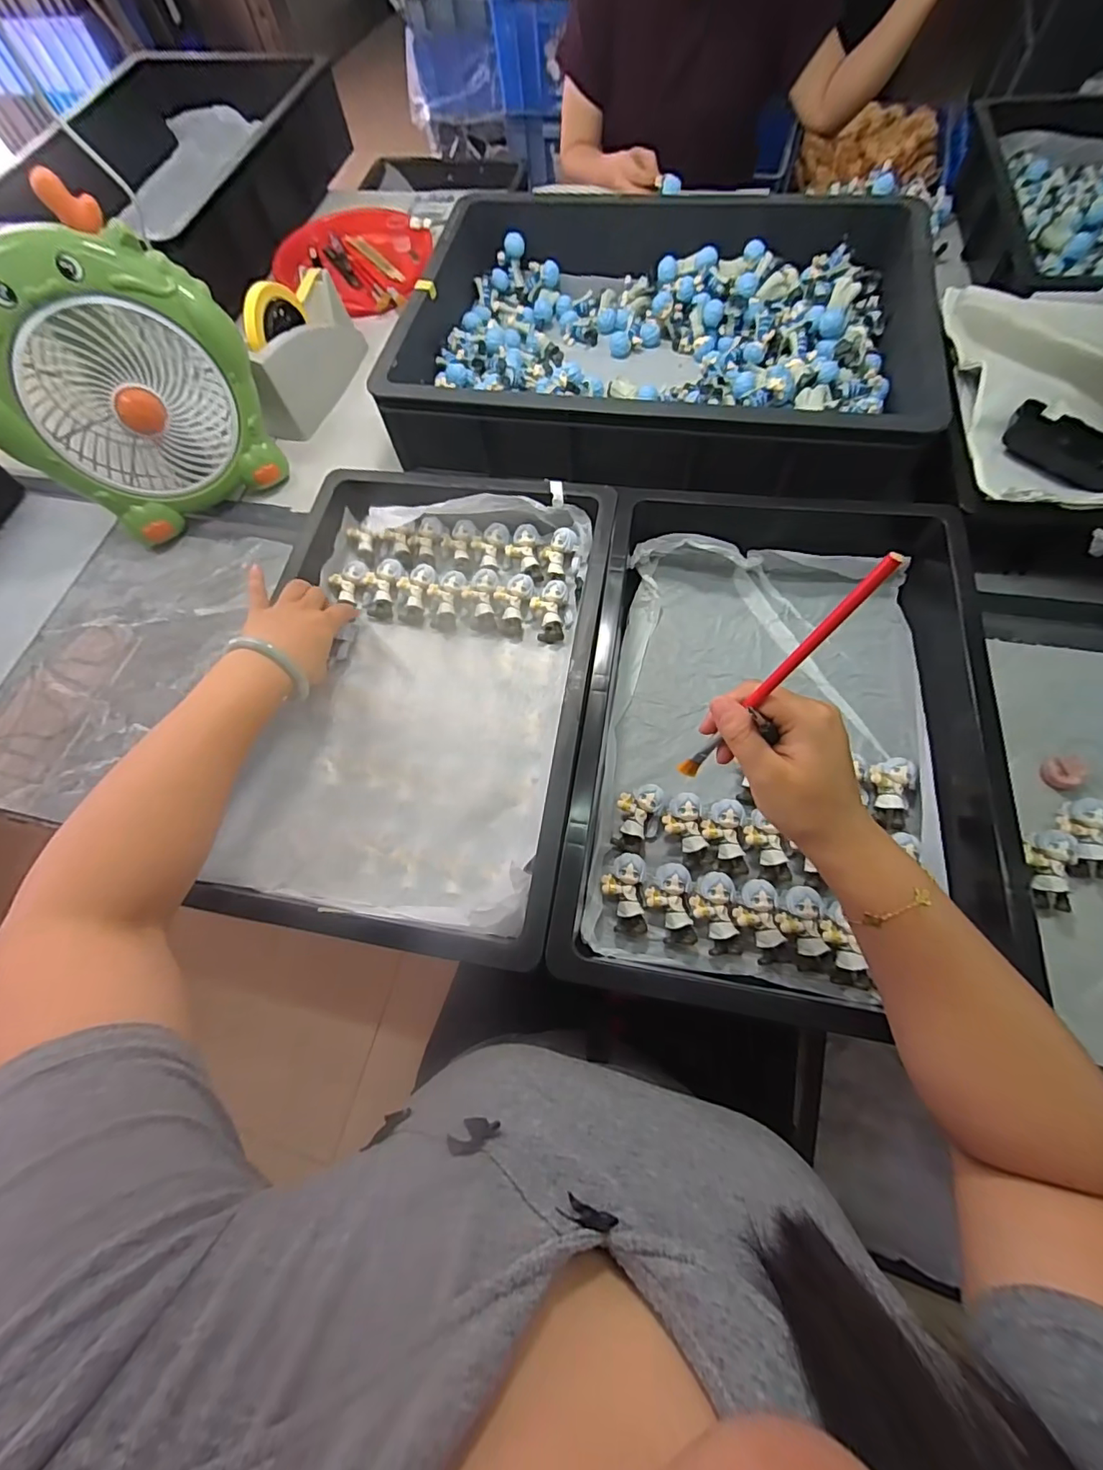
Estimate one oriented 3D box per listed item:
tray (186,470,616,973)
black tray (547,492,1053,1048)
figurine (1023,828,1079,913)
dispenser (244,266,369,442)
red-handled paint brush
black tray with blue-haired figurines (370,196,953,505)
[{"bbox_3d":[-0.116,-0.045,0.462,0.289,0.077,0.429,7,66,4],"label":"tray"},{"bbox_3d":[0.201,-0.030,0.456,0.324,0.104,0.497,9,68,8],"label":"black tray"},{"bbox_3d":[0.408,0.109,0.415,0.029,0.023,0.064,11,80,6],"label":"figurine"},{"bbox_3d":[-0.341,-0.518,0.684,0.061,0.127,0.215,17,70,11],"label":"dispenser"},{"bbox_3d":[0.115,-0.025,0.268,0.007,0.166,0.009,-21,65,-35],"label":"red-handled paint brush"},{"bbox_3d":[0.104,-0.491,0.633,0.647,0.122,0.422,11,69,9],"label":"black tray with blue-haired figurines"}]

